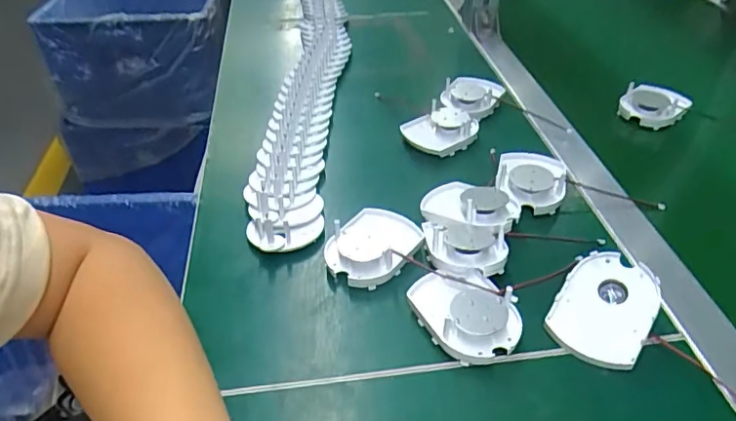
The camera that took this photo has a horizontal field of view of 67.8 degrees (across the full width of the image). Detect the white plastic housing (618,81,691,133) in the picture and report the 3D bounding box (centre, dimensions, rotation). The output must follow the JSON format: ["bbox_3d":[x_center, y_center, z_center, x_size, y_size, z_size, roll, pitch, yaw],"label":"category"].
[{"bbox_3d":[0.305,-0.113,0.584,0.063,0.023,0.056,21,46,26],"label":"white plastic housing"}]

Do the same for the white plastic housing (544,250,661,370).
[{"bbox_3d":[0.160,0.067,0.372,0.075,0.021,0.066,-42,50,-11],"label":"white plastic housing"}]

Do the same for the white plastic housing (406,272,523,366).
[{"bbox_3d":[0.068,0.069,0.383,0.058,0.027,0.075,-21,43,-19],"label":"white plastic housing"}]

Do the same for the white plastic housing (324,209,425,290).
[{"bbox_3d":[0.004,0.027,0.427,0.059,0.028,0.073,29,50,32],"label":"white plastic housing"}]

